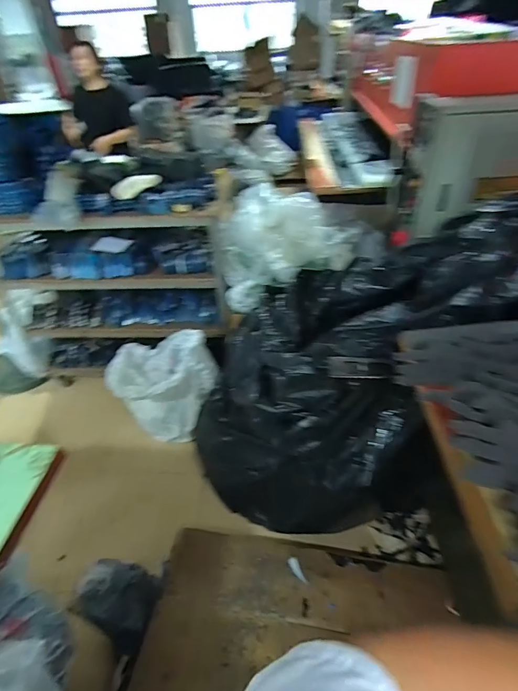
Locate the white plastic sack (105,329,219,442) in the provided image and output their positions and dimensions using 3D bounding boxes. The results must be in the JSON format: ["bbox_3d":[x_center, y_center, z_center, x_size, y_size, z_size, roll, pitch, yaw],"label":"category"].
[{"bbox_3d":[-0.467,0.172,1.779,0.496,0.545,0.329,28,54,26],"label":"white plastic sack"}]

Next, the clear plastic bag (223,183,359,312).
[{"bbox_3d":[0.127,-0.426,1.657,0.563,0.383,0.491,12,49,14],"label":"clear plastic bag"}]

